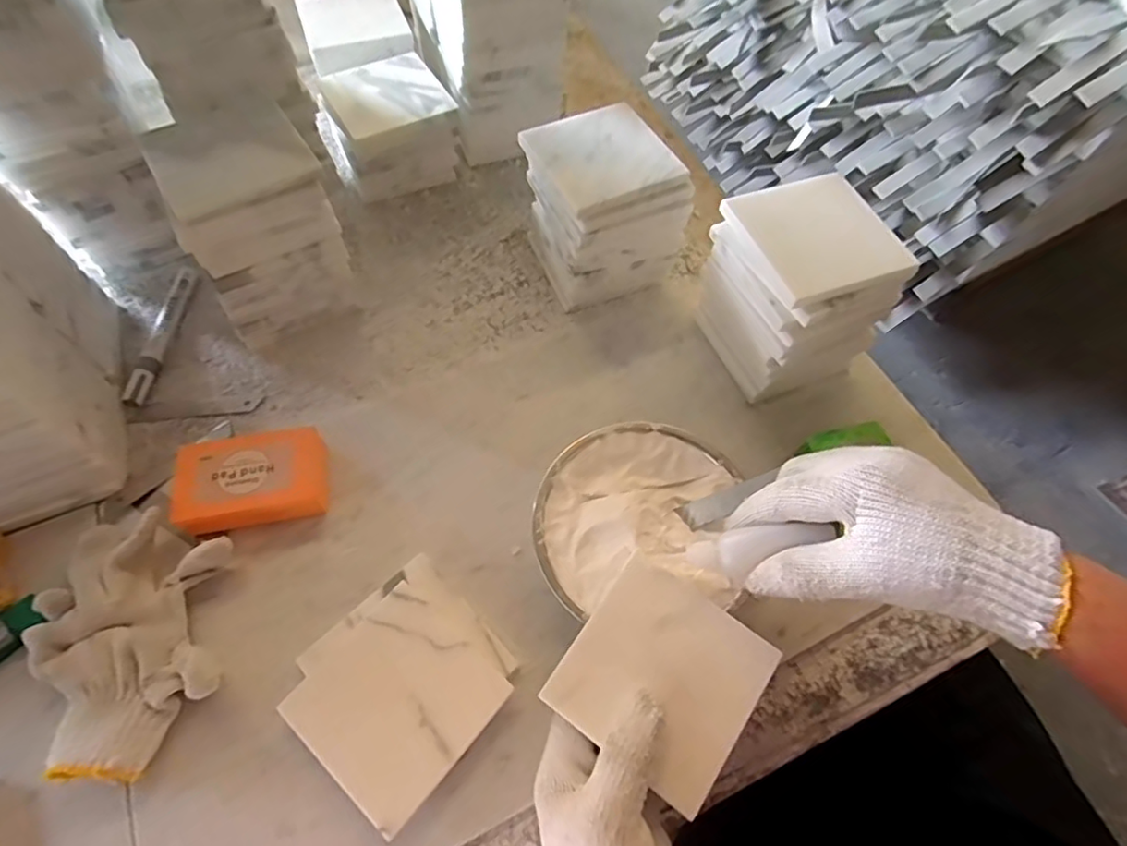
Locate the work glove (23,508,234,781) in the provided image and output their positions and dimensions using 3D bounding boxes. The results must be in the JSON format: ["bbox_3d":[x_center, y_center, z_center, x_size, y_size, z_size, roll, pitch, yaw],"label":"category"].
[{"bbox_3d":[-0.268,0.132,0.358,0.112,0.032,0.157,-11,62,-9],"label":"work glove"}]

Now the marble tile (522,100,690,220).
[{"bbox_3d":[0.032,-0.212,0.457,0.100,0.009,0.105,-23,66,-17],"label":"marble tile"}]

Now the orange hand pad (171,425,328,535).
[{"bbox_3d":[-0.219,0.041,0.411,0.093,0.036,0.067,-12,62,-9],"label":"orange hand pad"}]

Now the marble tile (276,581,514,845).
[{"bbox_3d":[-0.101,0.167,0.348,0.101,0.006,0.100,38,67,18],"label":"marble tile"}]

